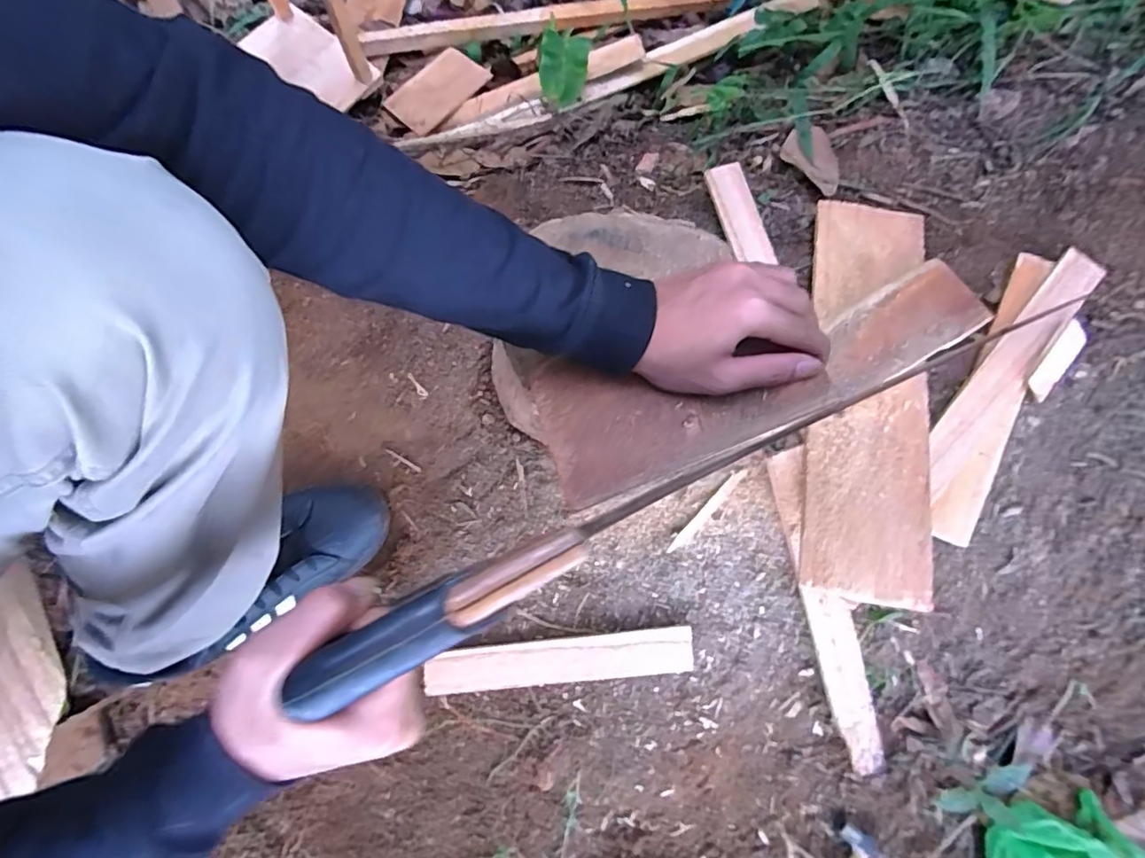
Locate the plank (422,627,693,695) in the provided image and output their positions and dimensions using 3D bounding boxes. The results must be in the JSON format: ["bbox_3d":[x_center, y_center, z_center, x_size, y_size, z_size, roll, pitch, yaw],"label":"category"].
[{"bbox_3d":[-0.015,0.214,0.510,0.243,0.006,0.040,-7,80,6],"label":"plank"}]

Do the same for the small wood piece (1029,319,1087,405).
[{"bbox_3d":[0.445,-0.062,0.511,0.026,0.011,0.073,33,93,10],"label":"small wood piece"}]

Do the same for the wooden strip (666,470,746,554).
[{"bbox_3d":[0.123,0.076,0.515,0.009,0.004,0.101,42,89,12],"label":"wooden strip"}]

